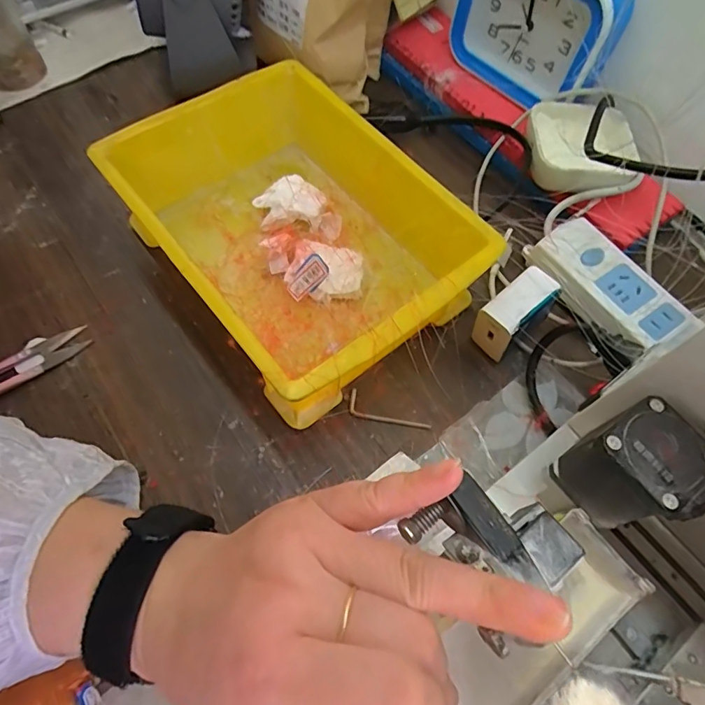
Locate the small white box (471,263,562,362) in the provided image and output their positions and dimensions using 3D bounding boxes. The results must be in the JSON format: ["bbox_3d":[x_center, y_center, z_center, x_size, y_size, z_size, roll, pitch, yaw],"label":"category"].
[{"bbox_3d":[0.114,-0.026,0.330,0.052,0.041,0.032,-38,70,-15],"label":"small white box"}]

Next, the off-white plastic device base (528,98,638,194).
[{"bbox_3d":[0.189,-0.169,0.396,0.081,0.031,0.091,6,64,0],"label":"off-white plastic device base"}]

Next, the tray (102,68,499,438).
[{"bbox_3d":[-0.042,-0.091,0.345,0.180,0.068,0.248,-34,70,-18],"label":"tray"}]

